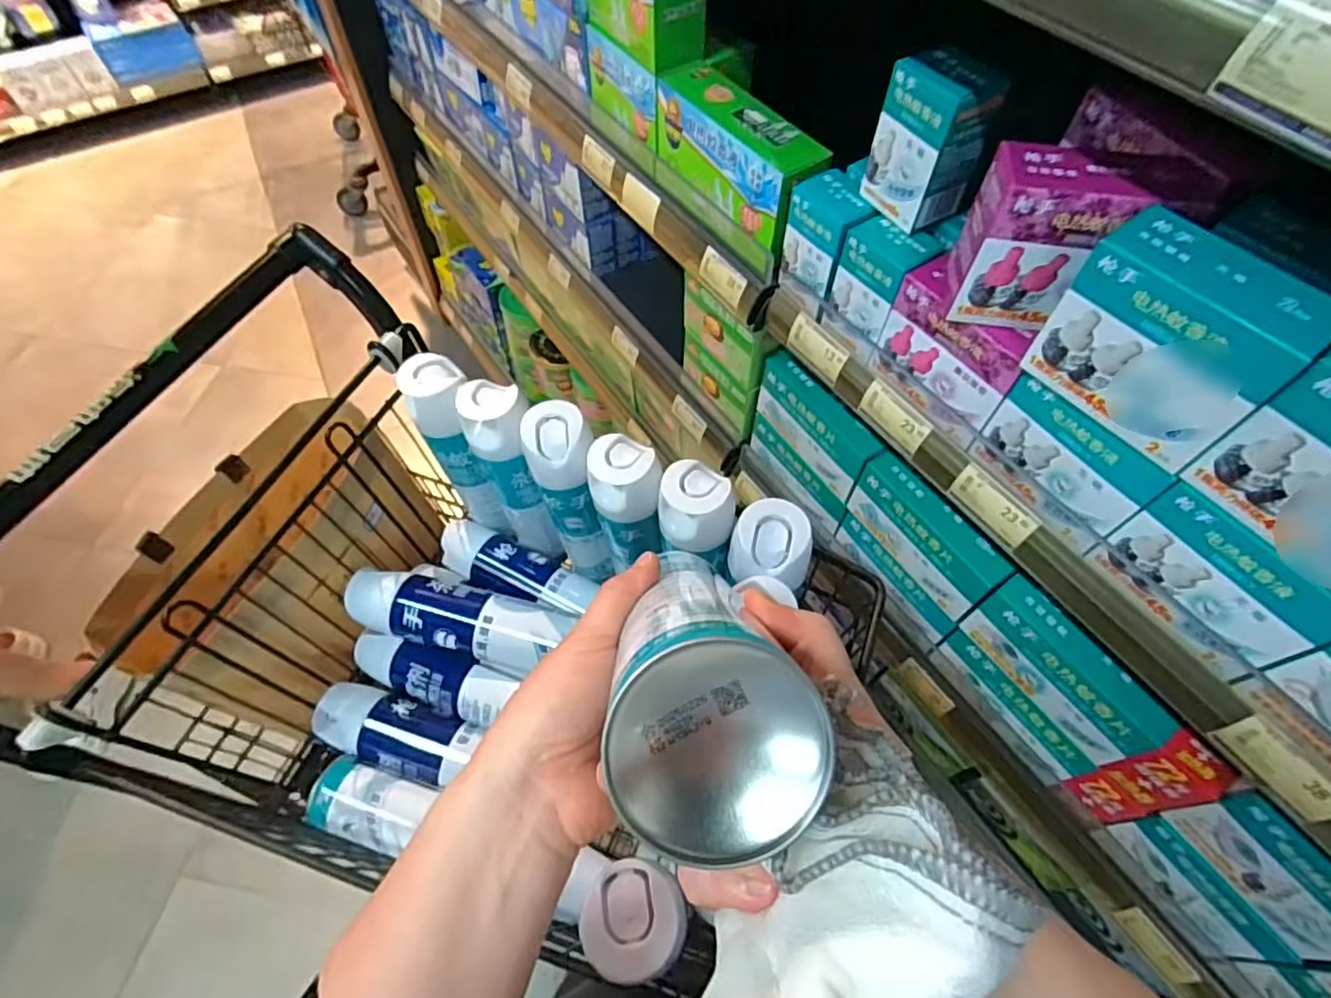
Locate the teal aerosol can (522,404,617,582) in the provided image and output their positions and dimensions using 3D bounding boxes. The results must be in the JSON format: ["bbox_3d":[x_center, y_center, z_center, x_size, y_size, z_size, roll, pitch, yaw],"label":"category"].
[{"bbox_3d":[-0.095,0.003,0.640,0.057,0.231,0.066,-15,60,-10],"label":"teal aerosol can"}]

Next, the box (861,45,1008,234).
[{"bbox_3d":[0.193,-0.262,0.468,0.045,0.103,0.065,-27,63,-17],"label":"box"}]

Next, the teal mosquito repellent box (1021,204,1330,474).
[{"bbox_3d":[0.280,-0.086,0.361,0.041,0.104,0.110,-31,64,-19],"label":"teal mosquito repellent box"}]

